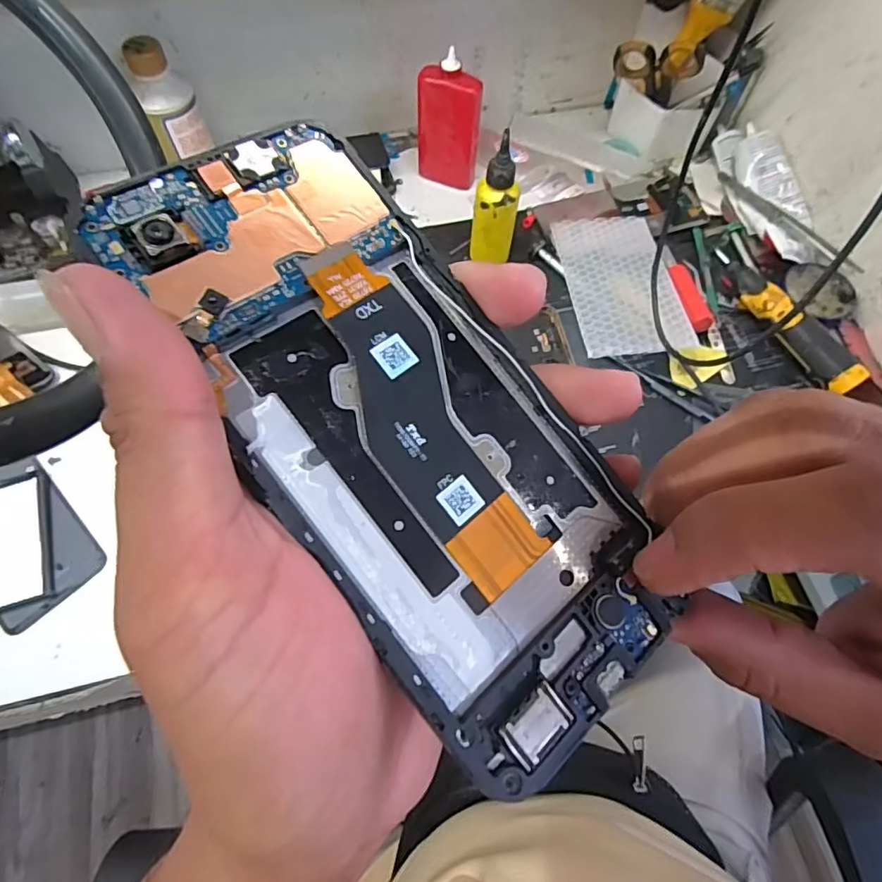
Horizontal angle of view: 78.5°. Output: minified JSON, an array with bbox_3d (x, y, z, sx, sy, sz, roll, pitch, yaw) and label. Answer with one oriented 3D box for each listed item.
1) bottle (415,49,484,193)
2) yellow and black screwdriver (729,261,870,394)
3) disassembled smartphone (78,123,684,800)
[{"bbox_3d":[0.007,-0.287,0.494,0.060,0.109,0.026,27,68,10],"label":"bottle"},{"bbox_3d":[0.290,-0.094,0.455,0.025,0.032,0.136,-33,71,-15],"label":"yellow and black screwdriver"},{"bbox_3d":[-0.009,-0.006,0.129,0.071,0.005,0.156,-36,87,-24],"label":"disassembled smartphone"}]

